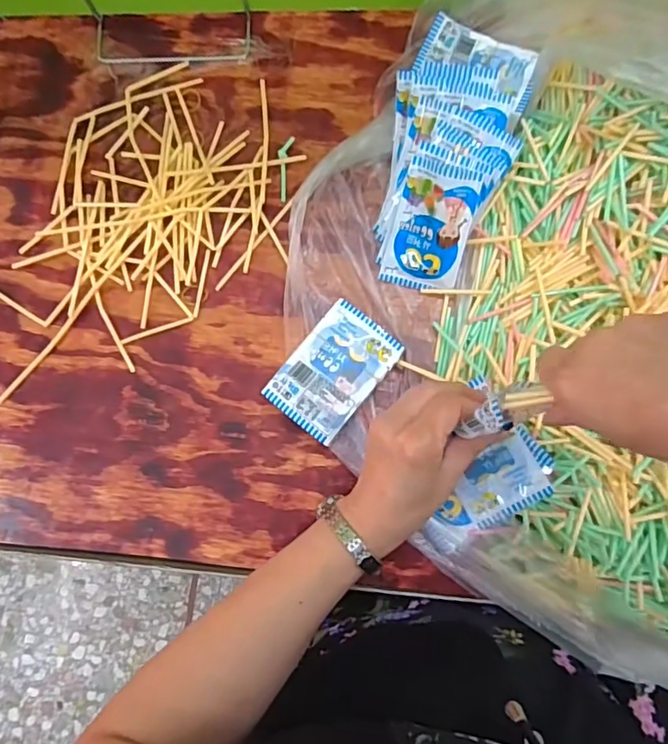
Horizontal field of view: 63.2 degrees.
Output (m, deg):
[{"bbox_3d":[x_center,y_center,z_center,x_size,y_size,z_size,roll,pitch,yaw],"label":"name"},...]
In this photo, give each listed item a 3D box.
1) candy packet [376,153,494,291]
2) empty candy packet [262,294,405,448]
[{"bbox_3d":[0.082,-0.120,0.455,0.064,0.023,0.102,18,118,8],"label":"candy packet"},{"bbox_3d":[0.000,-0.002,0.448,0.071,0.007,0.104,39,84,6],"label":"empty candy packet"}]

